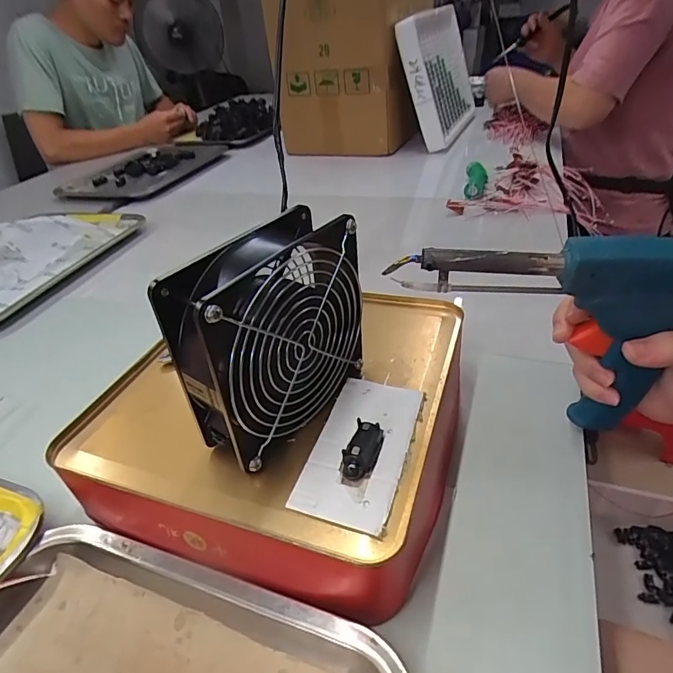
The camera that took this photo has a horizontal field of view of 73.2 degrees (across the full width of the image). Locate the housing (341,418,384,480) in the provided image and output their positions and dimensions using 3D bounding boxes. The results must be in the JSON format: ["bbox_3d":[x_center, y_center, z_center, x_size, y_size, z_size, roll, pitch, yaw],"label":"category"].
[{"bbox_3d":[0.015,0.066,0.264,0.017,0.013,0.033,8,38,18],"label":"housing"}]

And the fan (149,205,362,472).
[{"bbox_3d":[-0.036,0.002,0.270,0.048,0.117,0.120,22,44,33],"label":"fan"}]

